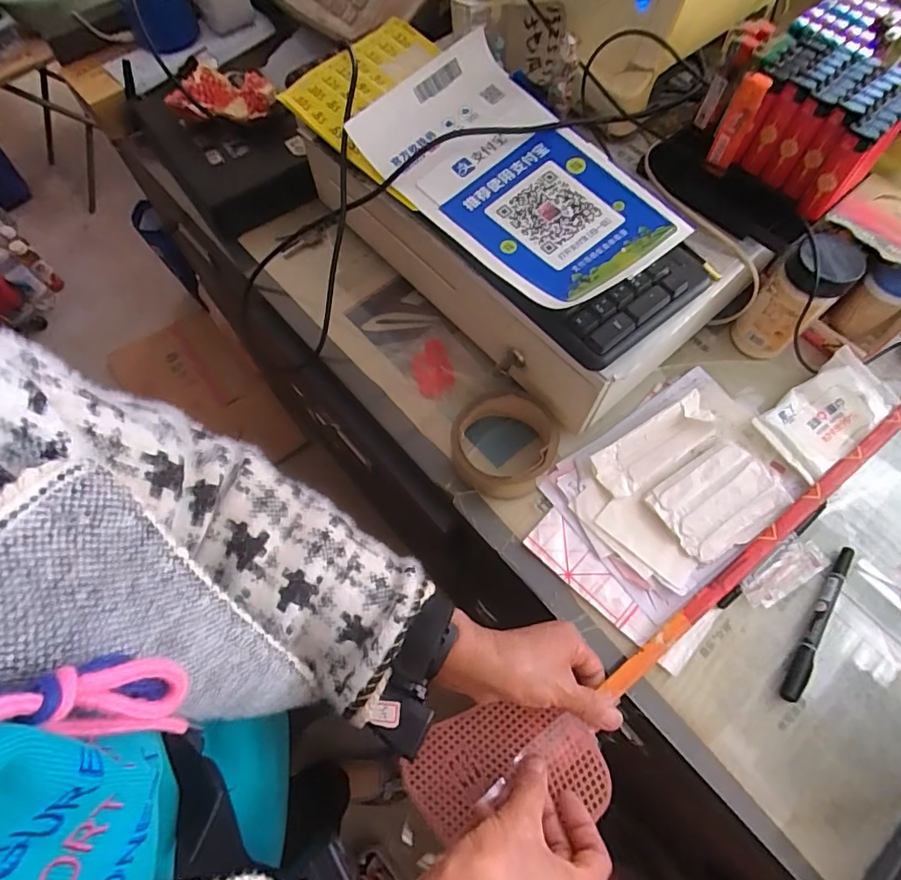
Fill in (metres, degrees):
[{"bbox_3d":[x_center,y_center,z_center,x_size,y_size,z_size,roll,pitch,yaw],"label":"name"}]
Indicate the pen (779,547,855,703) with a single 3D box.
[{"bbox_3d":[0.295,0.144,0.405,0.014,0.013,0.139,33,73,12],"label":"pen"}]

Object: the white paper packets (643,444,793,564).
[{"bbox_3d":[0.233,0.052,0.437,0.107,0.008,0.076,-30,72,-11],"label":"white paper packets"}]

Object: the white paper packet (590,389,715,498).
[{"bbox_3d":[0.184,0.004,0.450,0.120,0.017,0.043,-31,72,-11],"label":"white paper packet"}]

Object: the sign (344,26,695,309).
[{"bbox_3d":[0.053,-0.219,0.417,0.145,0.031,0.262,-39,74,-14],"label":"sign"}]

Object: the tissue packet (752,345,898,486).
[{"bbox_3d":[0.347,-0.024,0.467,0.126,0.015,0.071,-35,73,-13],"label":"tissue packet"}]

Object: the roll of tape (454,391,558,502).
[{"bbox_3d":[0.047,0.000,0.451,0.087,0.044,0.093,0,69,0],"label":"roll of tape"}]

